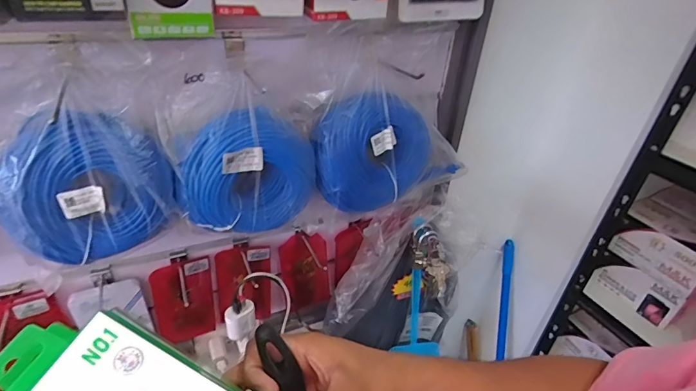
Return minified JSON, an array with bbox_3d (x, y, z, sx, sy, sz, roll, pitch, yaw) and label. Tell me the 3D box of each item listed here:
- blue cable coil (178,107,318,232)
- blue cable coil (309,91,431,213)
[{"bbox_3d":[-0.121,-0.029,0.502,0.174,0.154,0.046,-20,40,-32],"label":"blue cable coil"},{"bbox_3d":[0.038,-0.064,0.580,0.181,0.161,0.051,-15,38,-27],"label":"blue cable coil"}]

